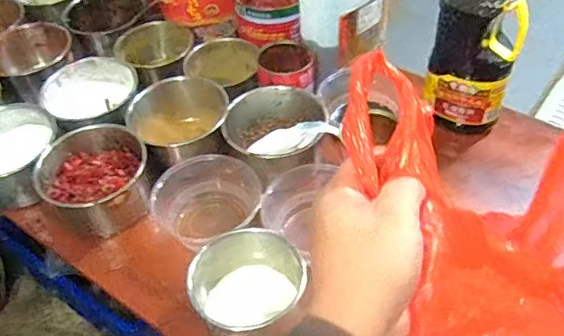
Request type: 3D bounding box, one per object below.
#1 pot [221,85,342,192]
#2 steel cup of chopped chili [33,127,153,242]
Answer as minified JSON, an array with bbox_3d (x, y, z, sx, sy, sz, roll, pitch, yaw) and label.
[{"bbox_3d":[-0.011,-0.059,0.950,0.171,0.103,0.174,-17,48,-11],"label":"pot"},{"bbox_3d":[-0.308,0.024,0.934,0.169,0.103,0.164,-2,47,2],"label":"steel cup of chopped chili"}]

